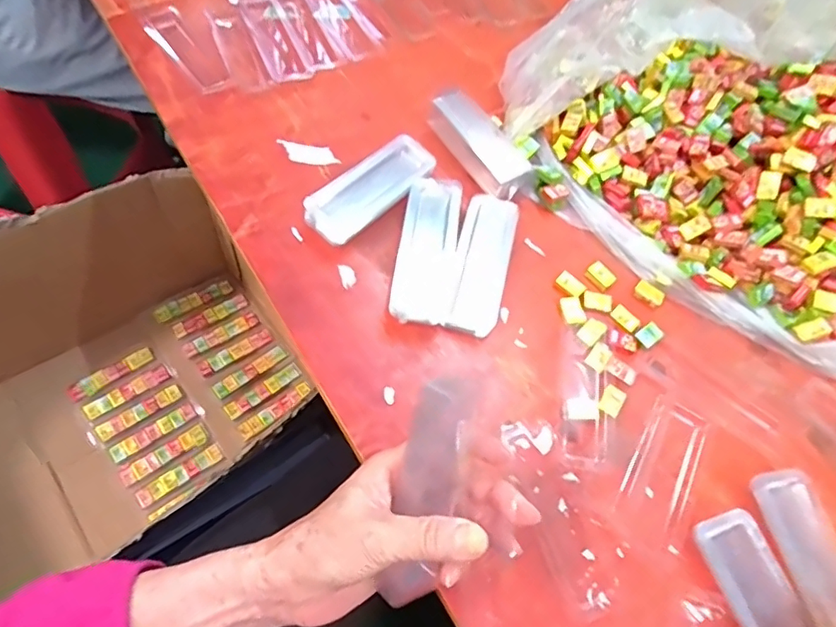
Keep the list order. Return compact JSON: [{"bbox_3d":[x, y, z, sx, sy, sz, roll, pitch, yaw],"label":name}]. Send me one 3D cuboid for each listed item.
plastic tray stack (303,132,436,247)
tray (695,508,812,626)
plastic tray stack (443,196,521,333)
[{"bbox_3d":[-0.037,-0.121,0.514,0.057,0.021,0.141,41,63,13],"label":"plastic tray stack"},{"bbox_3d":[0.251,0.211,0.385,0.045,0.019,0.140,-15,65,-17],"label":"tray"},{"bbox_3d":[0.059,-0.049,0.500,0.047,0.022,0.139,16,61,-1],"label":"plastic tray stack"}]

